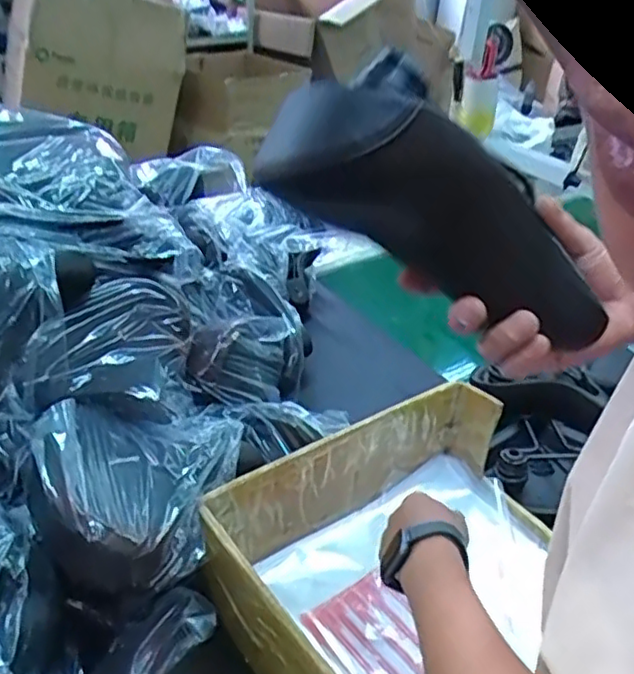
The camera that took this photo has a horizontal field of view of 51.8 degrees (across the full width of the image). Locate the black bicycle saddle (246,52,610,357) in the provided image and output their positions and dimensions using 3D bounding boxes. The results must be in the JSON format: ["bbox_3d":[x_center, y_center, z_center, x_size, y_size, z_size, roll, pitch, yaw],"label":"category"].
[{"bbox_3d":[0.084,-0.076,0.413,0.234,0.095,0.097,31,30,-18],"label":"black bicycle saddle"}]

